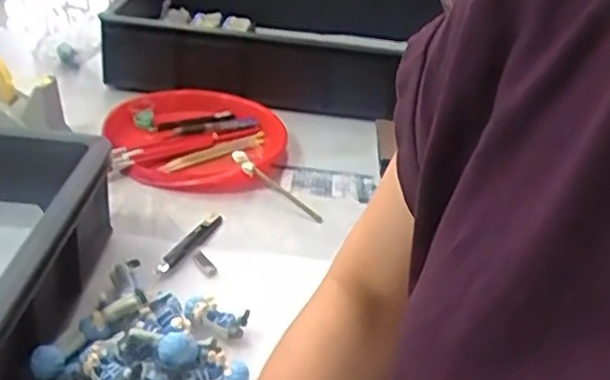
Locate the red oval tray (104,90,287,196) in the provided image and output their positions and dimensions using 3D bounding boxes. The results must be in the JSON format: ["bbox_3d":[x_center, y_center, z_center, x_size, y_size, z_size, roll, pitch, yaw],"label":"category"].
[{"bbox_3d":[-0.155,-0.084,0.999,0.250,0.038,0.291,8,31,2],"label":"red oval tray"}]

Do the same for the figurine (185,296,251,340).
[{"bbox_3d":[-0.086,0.121,0.656,0.060,0.019,0.025,15,32,12],"label":"figurine"}]

